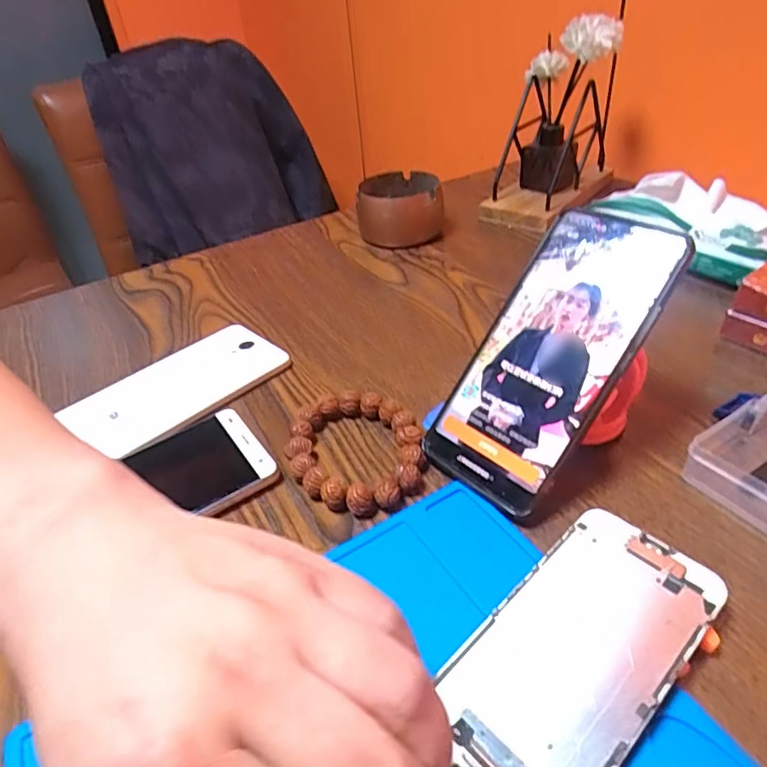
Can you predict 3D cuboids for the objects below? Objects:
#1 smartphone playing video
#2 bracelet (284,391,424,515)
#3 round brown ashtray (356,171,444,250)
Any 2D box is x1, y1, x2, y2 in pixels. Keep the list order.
[{"bbox_3d":[0.087,-0.016,0.296,0.074,0.007,0.162,32,92,38],"label":"smartphone playing video"},{"bbox_3d":[-0.017,0.038,0.324,0.073,0.016,0.091,-24,42,-21],"label":"bracelet"},{"bbox_3d":[0.018,-0.177,0.564,0.083,0.051,0.075,-3,39,5],"label":"round brown ashtray"}]

